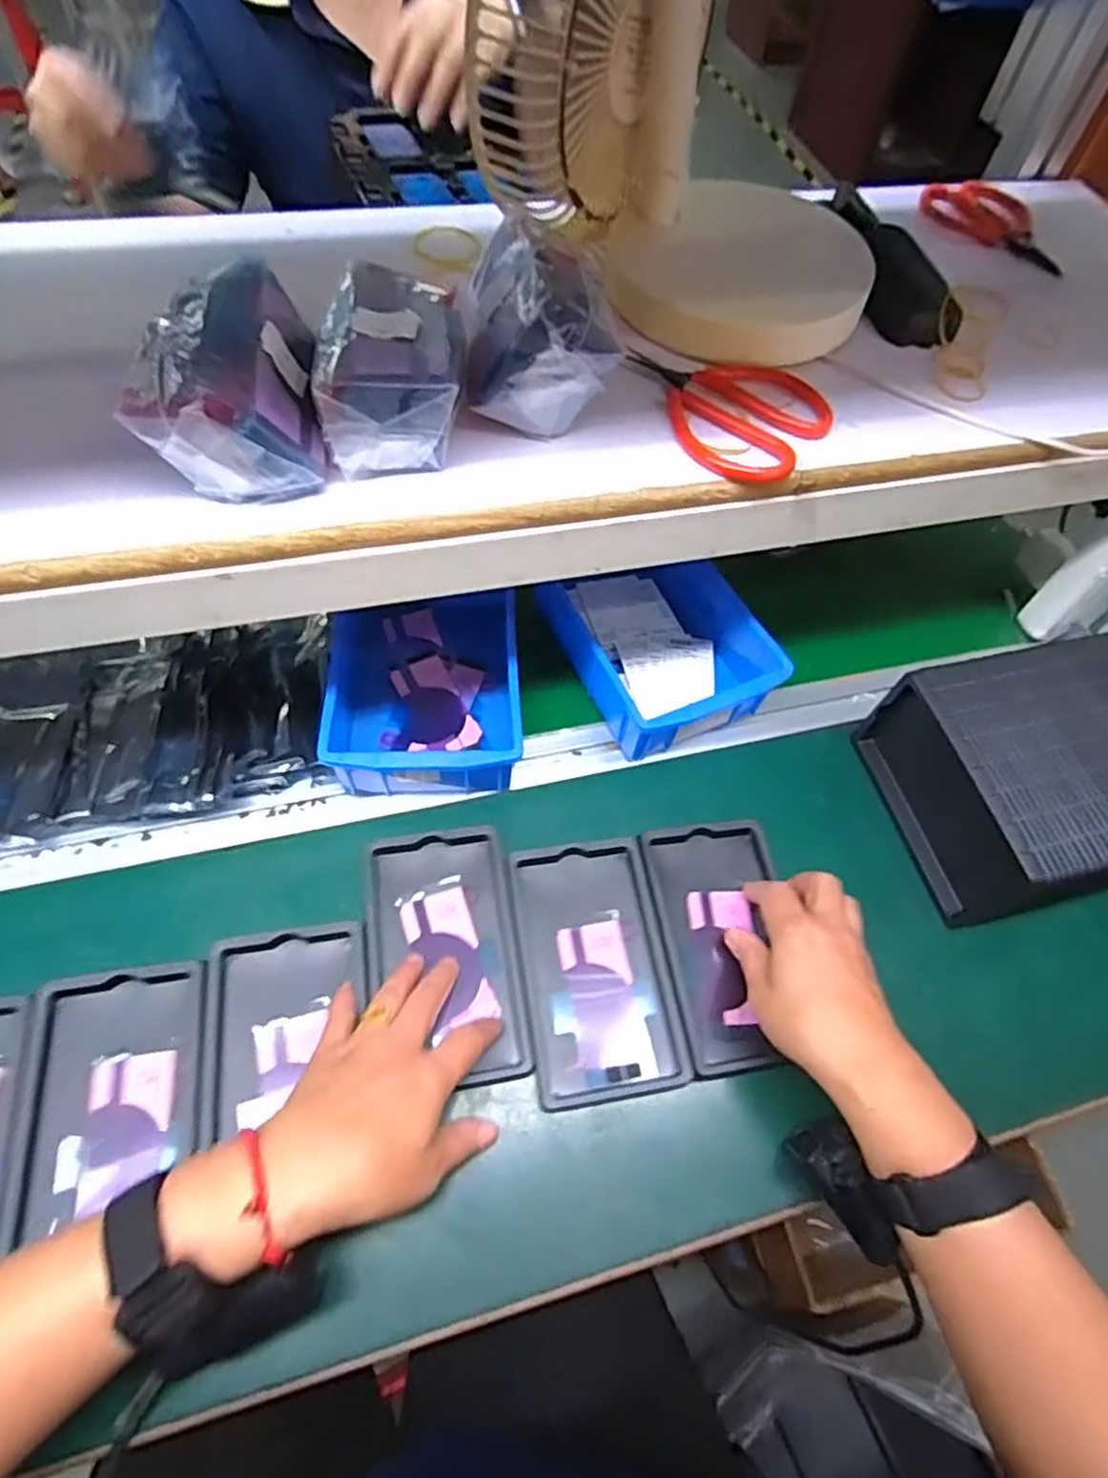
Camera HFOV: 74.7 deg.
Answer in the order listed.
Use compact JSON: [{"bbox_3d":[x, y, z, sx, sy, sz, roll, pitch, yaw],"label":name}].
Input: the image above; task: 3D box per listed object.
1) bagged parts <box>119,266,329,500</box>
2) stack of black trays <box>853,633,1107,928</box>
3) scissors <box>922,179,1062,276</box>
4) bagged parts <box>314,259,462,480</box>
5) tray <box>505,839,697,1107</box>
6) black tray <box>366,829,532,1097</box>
[{"bbox_3d":[-0.154,-0.172,0.343,0.077,0.060,0.106,-7,59,-9],"label":"bagged parts"},{"bbox_3d":[0.366,0.022,0.532,0.211,0.097,0.161,-10,60,-11],"label":"stack of black trays"},{"bbox_3d":[0.340,-0.391,0.554,0.065,0.013,0.127,-20,62,-16],"label":"scissors"},{"bbox_3d":[-0.082,-0.186,0.363,0.070,0.053,0.100,-3,59,-7],"label":"bagged parts"},{"bbox_3d":[0.027,0.147,0.476,0.094,0.012,0.158,-5,59,-8],"label":"tray"},{"bbox_3d":[-0.070,0.137,0.464,0.092,0.017,0.155,-7,62,-8],"label":"black tray"}]

